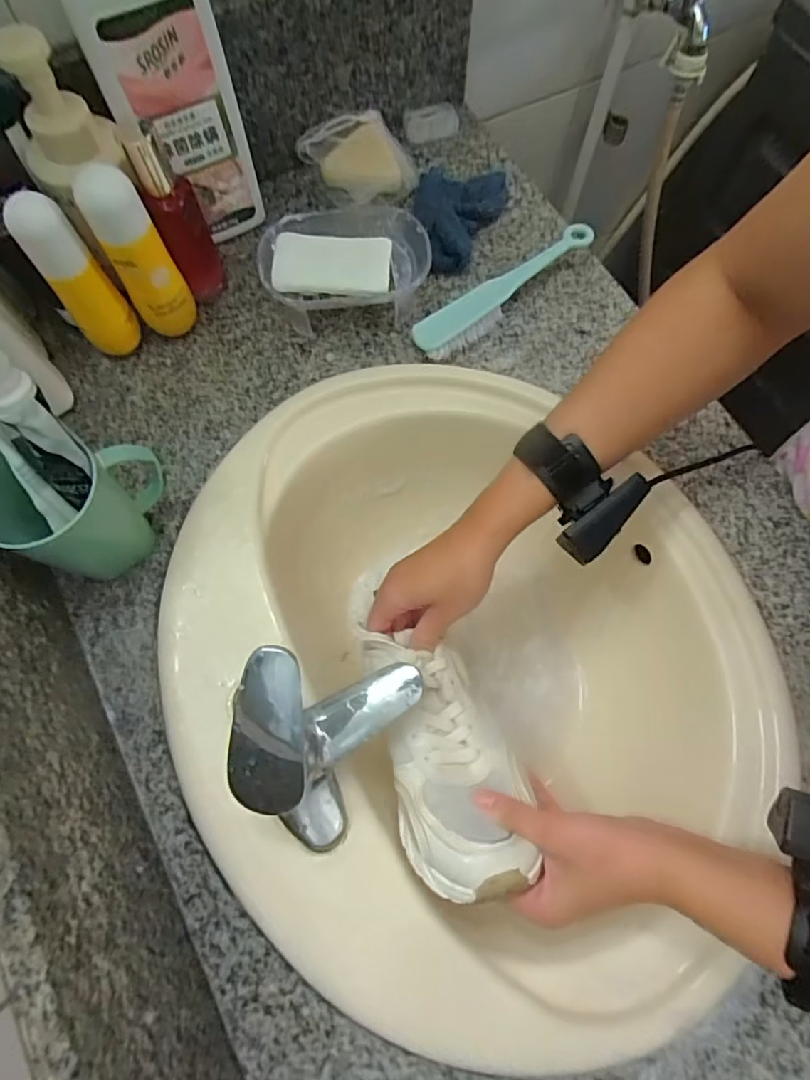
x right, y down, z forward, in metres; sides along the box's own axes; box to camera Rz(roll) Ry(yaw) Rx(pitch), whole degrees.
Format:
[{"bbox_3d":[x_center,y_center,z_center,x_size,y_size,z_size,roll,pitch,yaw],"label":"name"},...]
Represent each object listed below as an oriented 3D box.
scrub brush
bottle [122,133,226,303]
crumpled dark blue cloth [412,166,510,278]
[{"bbox_3d":[0.094,-0.245,0.536,0.201,0.034,0.045,-39,73,-16],"label":"scrub brush"},{"bbox_3d":[-0.198,-0.283,0.491,0.044,0.149,0.053,-20,69,-10],"label":"bottle"},{"bbox_3d":[0.053,-0.333,0.563,0.091,0.033,0.135,10,72,3],"label":"crumpled dark blue cloth"}]

